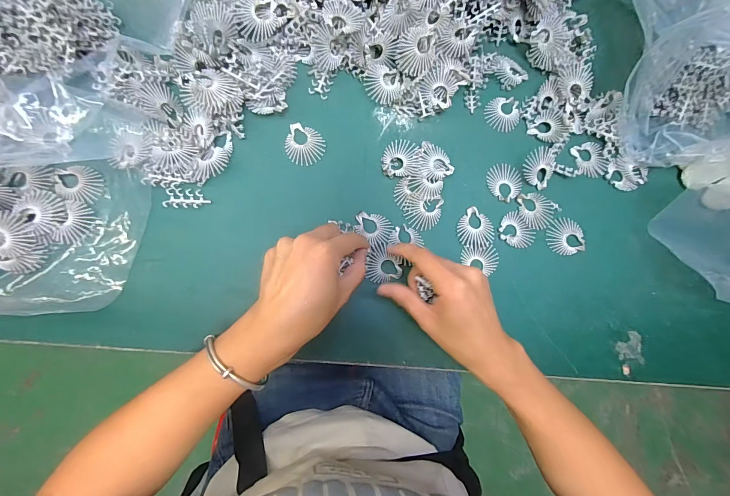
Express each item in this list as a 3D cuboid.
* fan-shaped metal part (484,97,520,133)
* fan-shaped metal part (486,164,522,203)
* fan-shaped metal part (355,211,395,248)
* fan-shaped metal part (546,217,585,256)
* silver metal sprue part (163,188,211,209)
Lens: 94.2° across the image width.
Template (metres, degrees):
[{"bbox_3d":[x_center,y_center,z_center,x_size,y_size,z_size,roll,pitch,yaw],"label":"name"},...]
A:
[{"bbox_3d":[0.157,-0.153,0.388,0.041,0.004,0.039,1,84,-7],"label":"fan-shaped metal part"},{"bbox_3d":[0.154,-0.074,0.375,0.037,0.004,0.042,-25,87,-9],"label":"fan-shaped metal part"},{"bbox_3d":[0.008,-0.021,0.350,0.039,0.004,0.032,26,78,0],"label":"fan-shaped metal part"},{"bbox_3d":[0.219,-0.012,0.372,0.041,0.004,0.040,1,84,-7],"label":"fan-shaped metal part"},{"bbox_3d":[-0.174,-0.049,0.332,0.040,0.004,0.019,-1,74,-17],"label":"silver metal sprue part"}]

